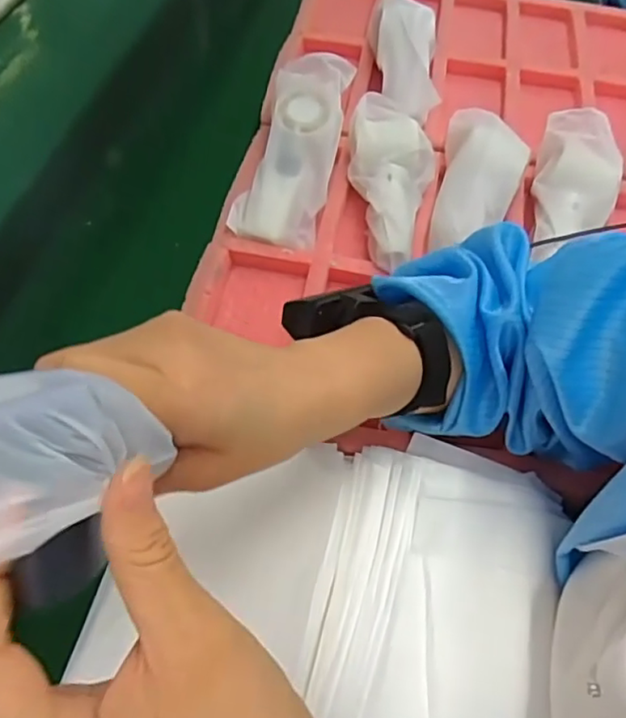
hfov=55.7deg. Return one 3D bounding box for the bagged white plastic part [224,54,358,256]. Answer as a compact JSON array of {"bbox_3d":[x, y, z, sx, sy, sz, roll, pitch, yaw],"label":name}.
[{"bbox_3d":[-0.016,-0.190,0.538,0.072,0.028,0.191,14,79,6],"label":"bagged white plastic part"}]

